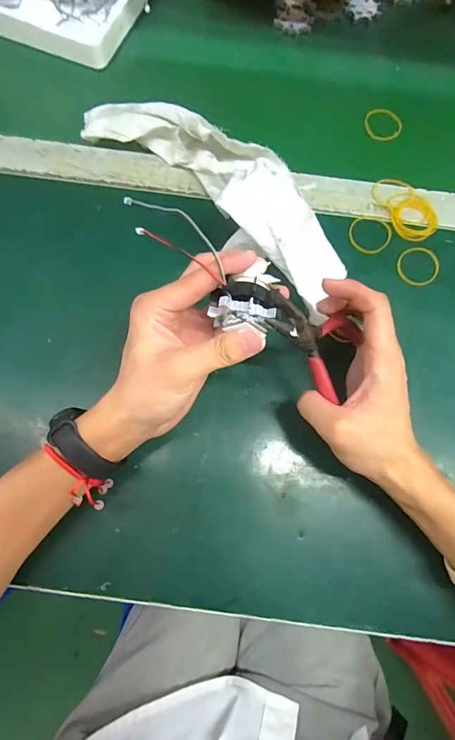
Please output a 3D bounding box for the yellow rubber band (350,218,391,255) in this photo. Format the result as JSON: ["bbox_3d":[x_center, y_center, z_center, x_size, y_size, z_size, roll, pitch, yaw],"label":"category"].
[{"bbox_3d":[0.134,-0.127,0.383,0.039,0.004,0.039,0,77,-1],"label":"yellow rubber band"}]

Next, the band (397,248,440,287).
[{"bbox_3d":[0.177,-0.096,0.376,0.038,0.004,0.037,0,77,-1],"label":"band"}]

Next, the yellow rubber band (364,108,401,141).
[{"bbox_3d":[0.164,-0.260,0.429,0.037,0.008,0.038,-1,83,5],"label":"yellow rubber band"}]

